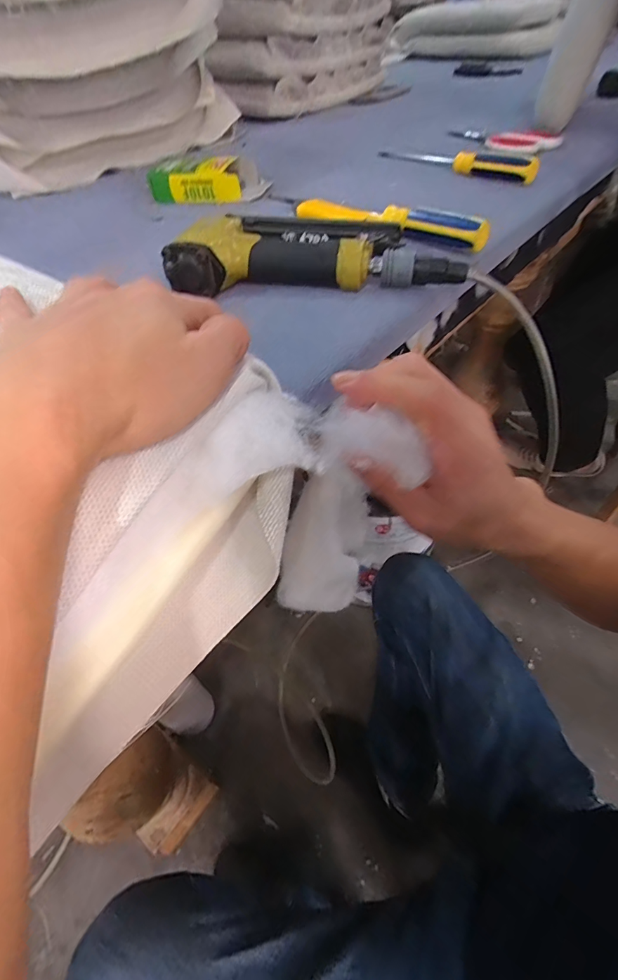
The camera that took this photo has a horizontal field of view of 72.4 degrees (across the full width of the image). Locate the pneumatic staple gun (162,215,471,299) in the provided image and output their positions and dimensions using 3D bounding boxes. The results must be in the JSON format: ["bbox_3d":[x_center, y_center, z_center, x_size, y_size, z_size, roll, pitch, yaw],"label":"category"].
[{"bbox_3d":[0.004,-0.229,0.398,0.254,0.040,0.133,-1,50,3],"label":"pneumatic staple gun"}]

